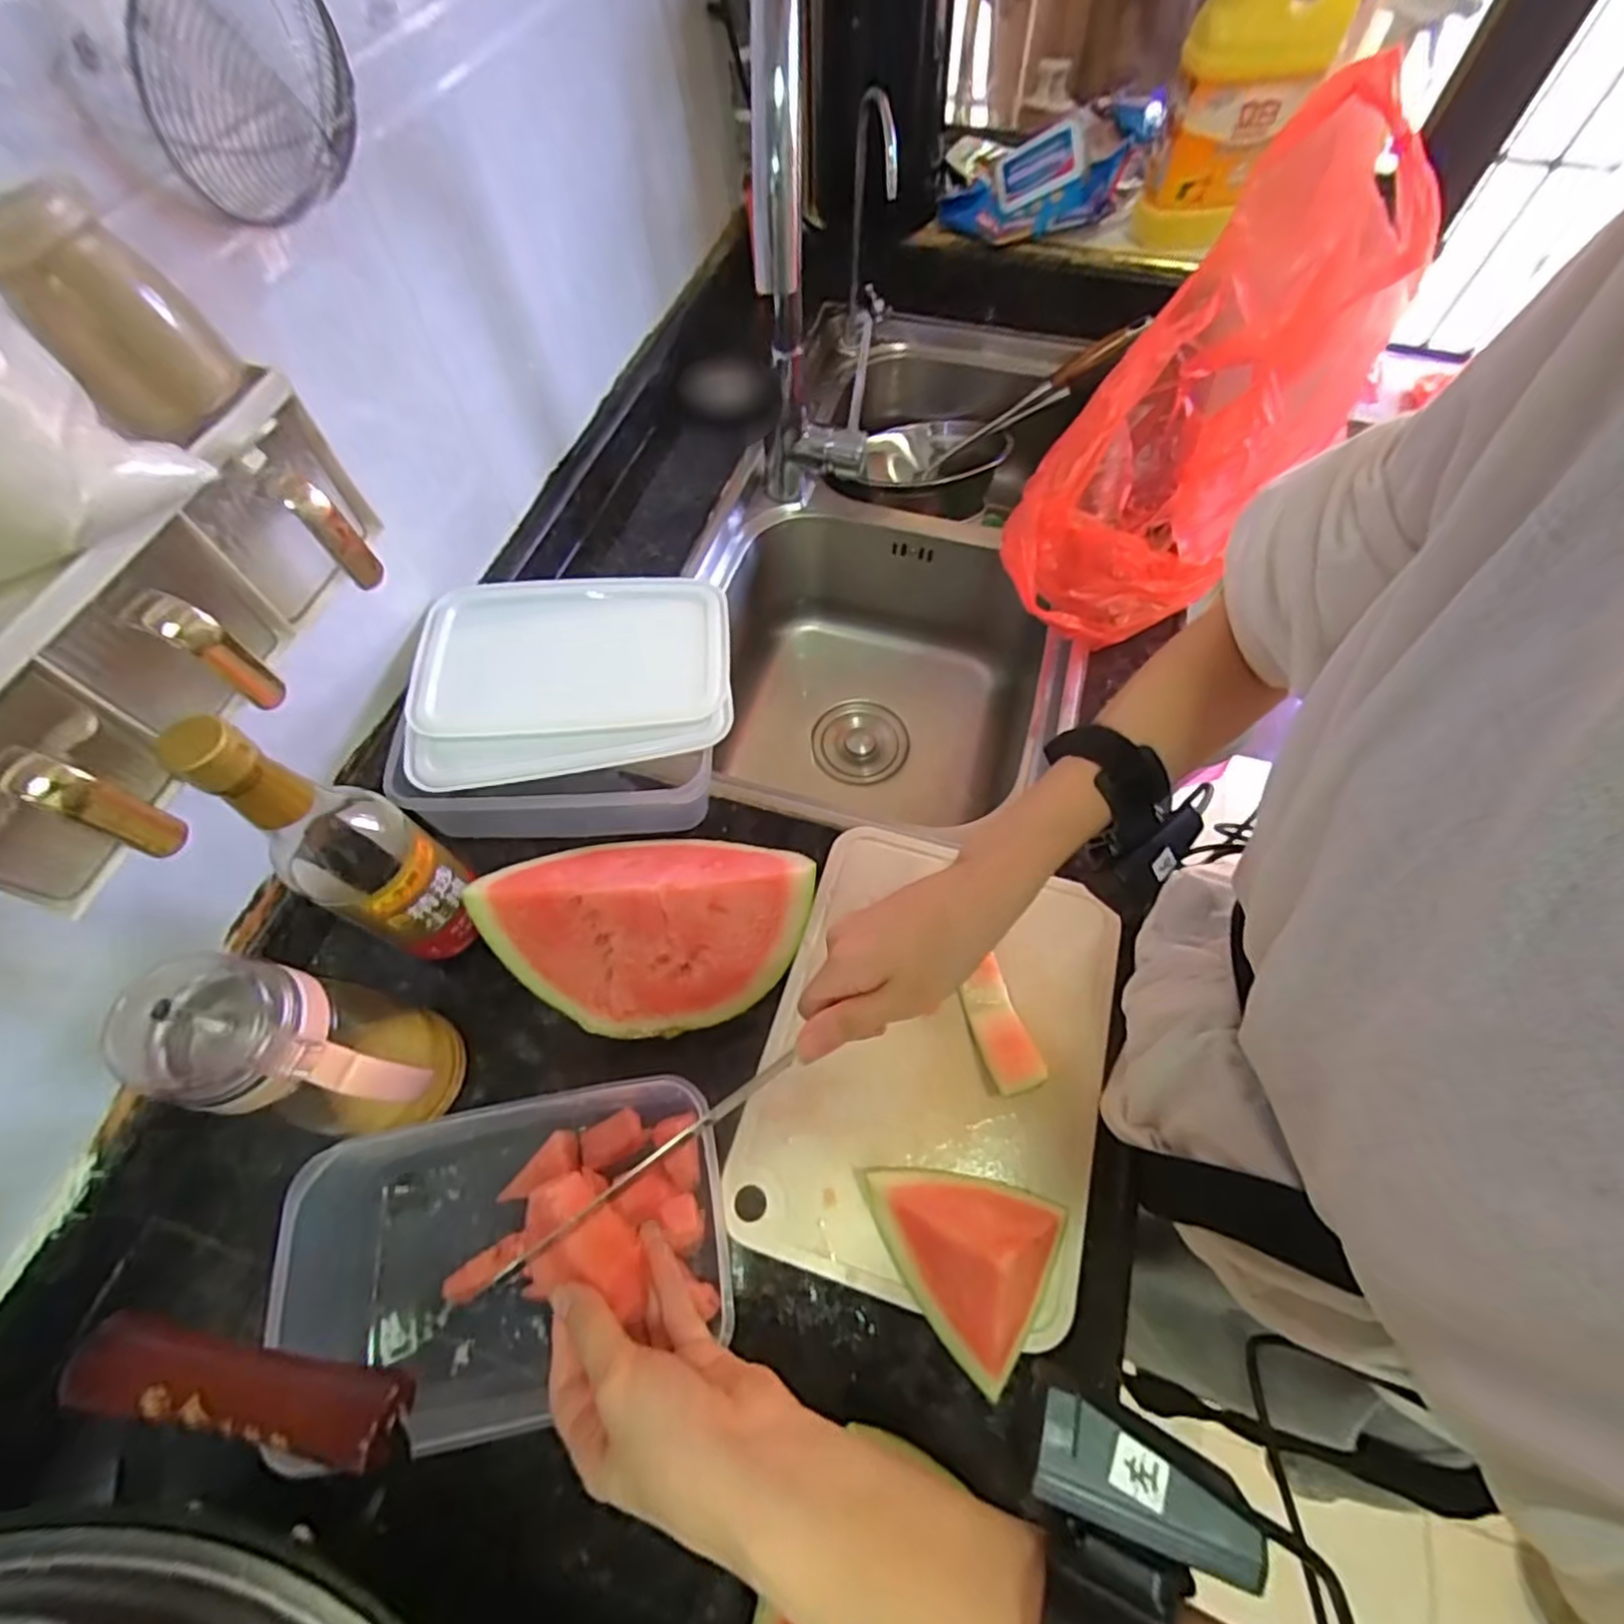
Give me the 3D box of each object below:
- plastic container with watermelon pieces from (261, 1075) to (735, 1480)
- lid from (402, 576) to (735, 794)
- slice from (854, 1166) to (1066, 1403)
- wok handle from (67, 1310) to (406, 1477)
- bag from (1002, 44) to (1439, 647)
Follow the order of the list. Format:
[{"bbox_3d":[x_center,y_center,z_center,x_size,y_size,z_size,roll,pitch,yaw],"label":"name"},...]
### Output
[{"bbox_3d":[-0.173,0.249,0.396,0.231,0.080,0.144,-11,63,-3],"label":"plastic container with watermelon pieces"},{"bbox_3d":[-0.181,-0.110,0.533,0.232,0.025,0.183,-9,63,-2],"label":"lid"},{"bbox_3d":[0.075,0.237,0.388,0.104,0.078,0.092,28,67,16],"label":"slice"},{"bbox_3d":[-0.196,0.198,0.240,0.111,0.022,0.023,9,63,7],"label":"wok handle"},{"bbox_3d":[0.312,-0.326,0.556,0.159,0.291,0.344,38,70,19],"label":"bag"}]

